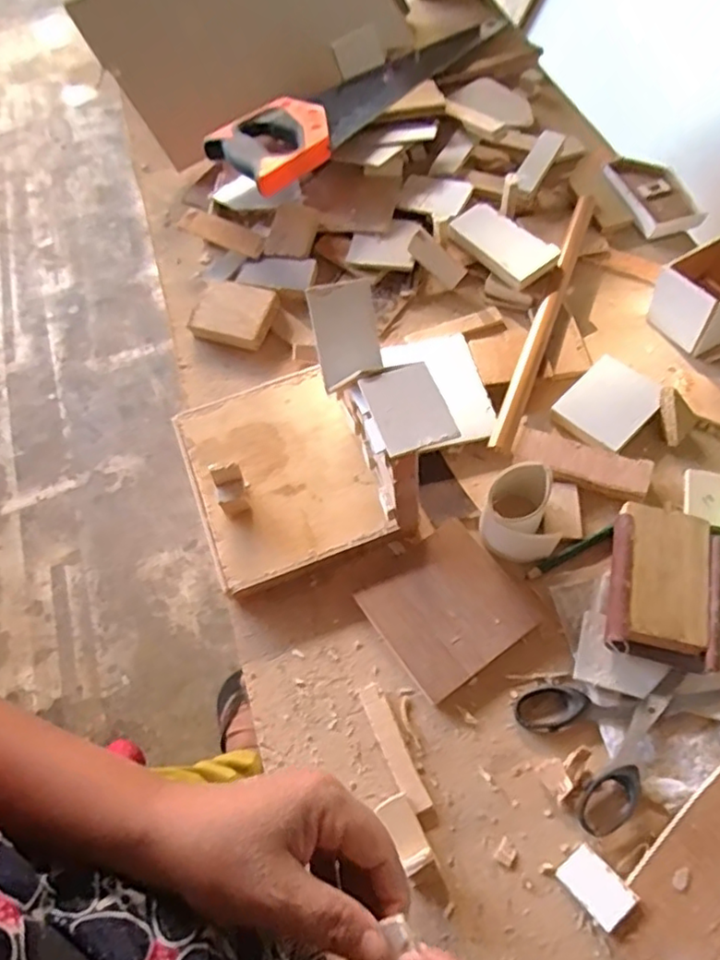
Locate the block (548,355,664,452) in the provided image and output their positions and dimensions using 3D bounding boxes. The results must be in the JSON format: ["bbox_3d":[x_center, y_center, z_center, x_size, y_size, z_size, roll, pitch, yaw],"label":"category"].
[{"bbox_3d":[0.211,-0.063,0.530,0.081,0.015,0.064,-40,65,-18],"label":"block"}]

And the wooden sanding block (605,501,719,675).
[{"bbox_3d":[0.219,0.076,0.449,0.073,0.028,0.112,11,61,11],"label":"wooden sanding block"}]

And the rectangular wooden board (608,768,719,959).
[{"bbox_3d":[0.206,0.241,0.374,0.126,0.011,0.060,-38,64,-17],"label":"rectangular wooden board"}]

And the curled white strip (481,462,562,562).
[{"bbox_3d":[0.119,0.026,0.474,0.054,0.044,0.065,-3,60,3],"label":"curled white strip"}]

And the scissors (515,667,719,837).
[{"bbox_3d":[0.187,0.158,0.416,0.138,0.011,0.089,-26,61,-10],"label":"scissors"}]

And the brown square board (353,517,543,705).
[{"bbox_3d":[0.064,0.093,0.459,0.102,0.014,0.098,-34,65,-13],"label":"brown square board"}]

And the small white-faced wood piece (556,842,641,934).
[{"bbox_3d":[0.143,0.246,0.376,0.027,0.004,0.039,-36,49,-17],"label":"small white-faced wood piece"}]

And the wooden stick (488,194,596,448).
[{"bbox_3d":[0.172,-0.154,0.576,0.021,0.016,0.310,17,63,14],"label":"wooden stick"}]

